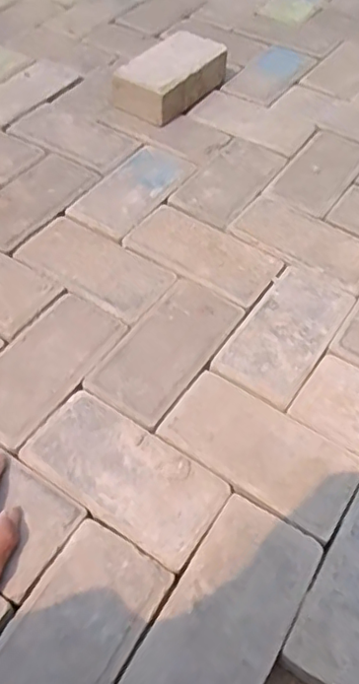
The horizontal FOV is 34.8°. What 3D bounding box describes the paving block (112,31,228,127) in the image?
[{"bbox_3d":[-0.019,-0.464,0.999,0.114,0.068,0.209,27,55,17],"label":"paving block"}]

